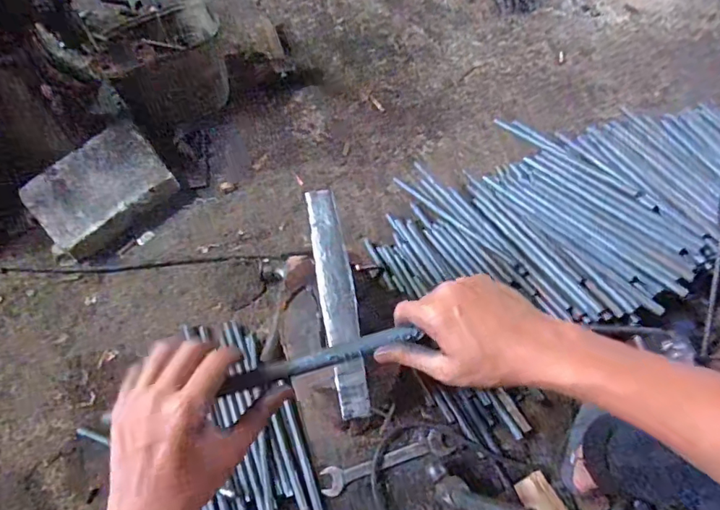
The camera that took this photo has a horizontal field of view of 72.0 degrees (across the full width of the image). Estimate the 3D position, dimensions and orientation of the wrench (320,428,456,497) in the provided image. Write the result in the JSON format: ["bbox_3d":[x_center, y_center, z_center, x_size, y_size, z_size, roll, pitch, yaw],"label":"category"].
[{"bbox_3d":[0.048,0.354,0.850,0.230,0.011,0.044,-17,60,-8],"label":"wrench"}]

